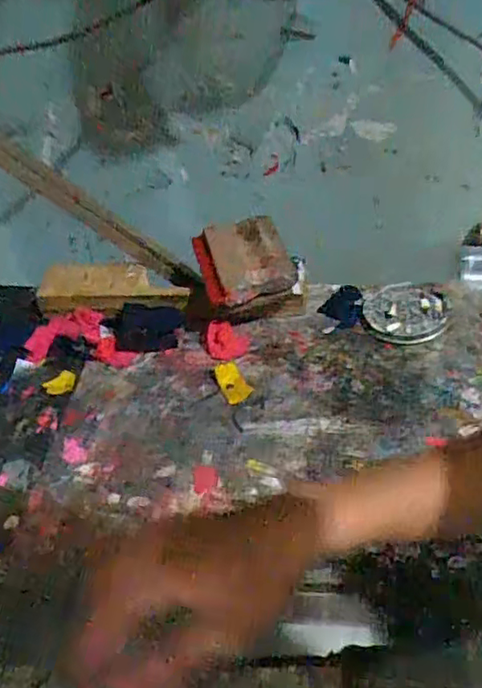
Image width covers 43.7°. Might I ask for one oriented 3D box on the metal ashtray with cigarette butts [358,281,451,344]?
[{"bbox_3d":[0.191,-0.039,0.707,0.093,0.022,0.098,-1,42,10],"label":"metal ashtray with cigarette butts"}]

